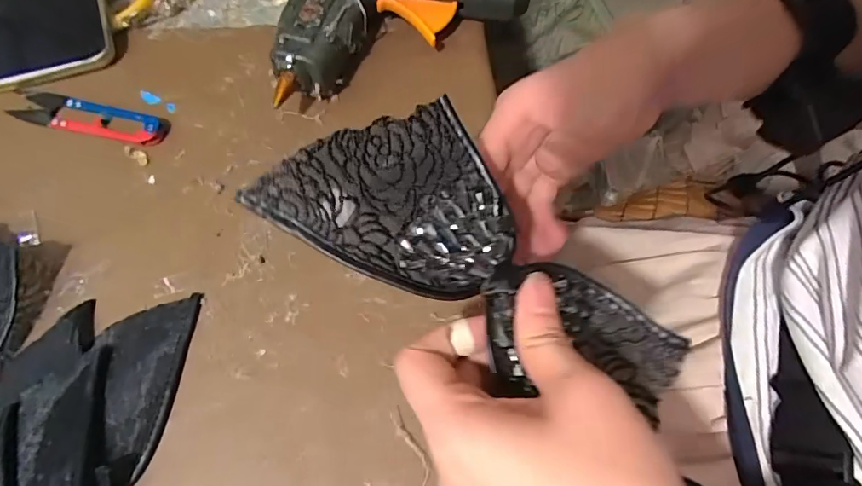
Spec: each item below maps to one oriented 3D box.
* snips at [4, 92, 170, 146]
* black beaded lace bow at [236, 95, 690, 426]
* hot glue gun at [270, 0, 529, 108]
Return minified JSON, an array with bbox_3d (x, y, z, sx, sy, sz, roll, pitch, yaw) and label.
[{"bbox_3d":[-0.241,-0.089,0.340,0.114,0.008,0.025,12,68,5],"label":"snips"},{"bbox_3d":[0.023,0.002,0.218,0.193,0.022,0.088,31,70,1],"label":"black beaded lace bow"},{"bbox_3d":[-0.015,-0.158,0.349,0.156,0.046,0.158,10,68,4],"label":"hot glue gun"}]

